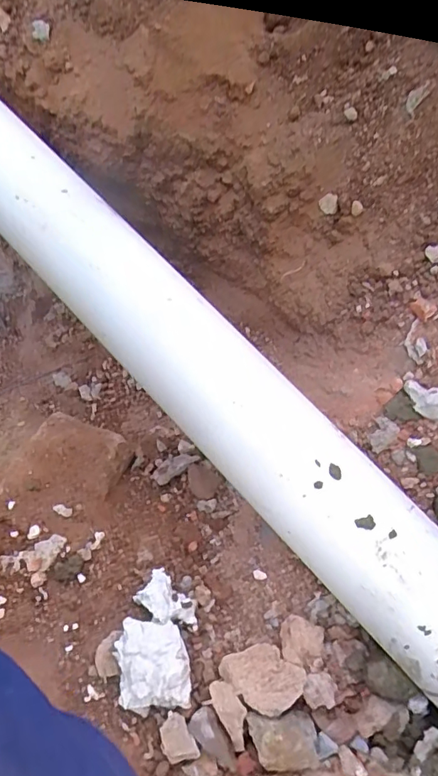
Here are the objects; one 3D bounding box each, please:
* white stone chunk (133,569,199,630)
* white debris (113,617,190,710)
[{"bbox_3d":[-0.039,0.176,0.400,0.053,0.018,0.030,39,75,9],"label":"white stone chunk"},{"bbox_3d":[-0.050,0.205,0.368,0.056,0.023,0.054,3,73,-2],"label":"white debris"}]

